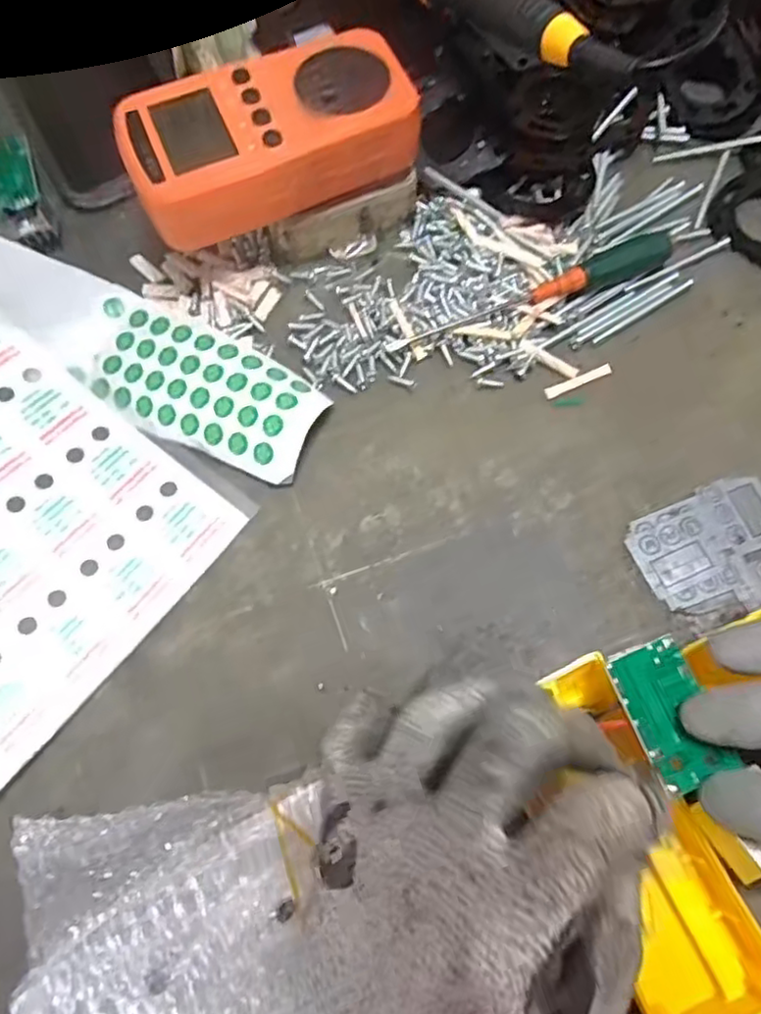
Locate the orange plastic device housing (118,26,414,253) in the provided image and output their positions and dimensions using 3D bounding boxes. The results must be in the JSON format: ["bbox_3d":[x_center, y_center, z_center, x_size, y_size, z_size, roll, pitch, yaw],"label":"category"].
[{"bbox_3d":[-0.049,-0.166,0.291,0.126,0.027,0.074,-24,72,-8],"label":"orange plastic device housing"}]

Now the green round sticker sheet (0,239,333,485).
[{"bbox_3d":[-0.114,-0.074,0.303,0.186,0.023,0.057,26,72,9],"label":"green round sticker sheet"}]

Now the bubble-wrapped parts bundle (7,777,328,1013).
[{"bbox_3d":[-0.071,0.143,0.221,0.109,0.028,0.079,-6,70,-2],"label":"bubble-wrapped parts bundle"}]

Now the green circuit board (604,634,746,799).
[{"bbox_3d":[0.098,0.069,0.219,0.029,0.006,0.047,-20,72,-7],"label":"green circuit board"}]

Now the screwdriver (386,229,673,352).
[{"bbox_3d":[0.074,-0.104,0.315,0.146,0.015,0.016,-19,72,-7],"label":"screwdriver"}]

